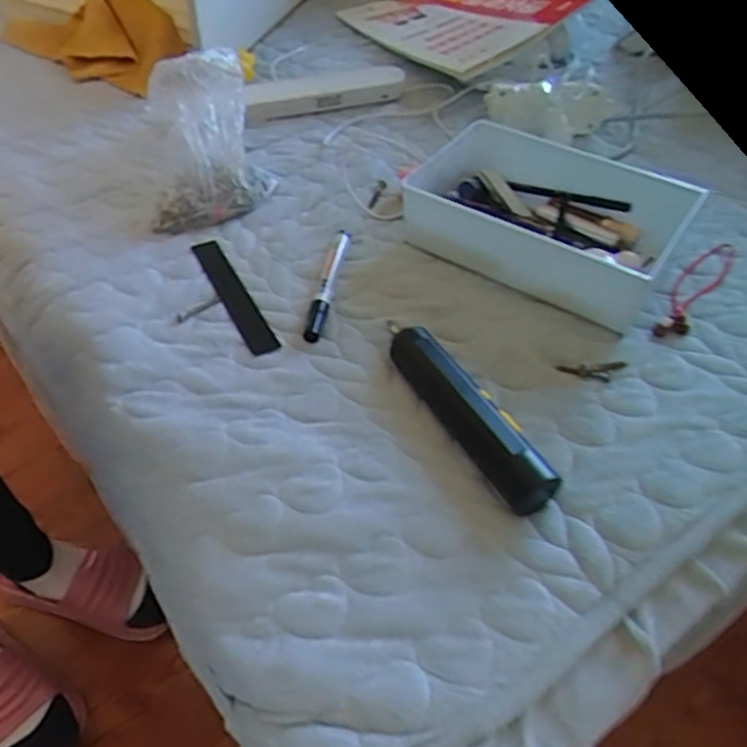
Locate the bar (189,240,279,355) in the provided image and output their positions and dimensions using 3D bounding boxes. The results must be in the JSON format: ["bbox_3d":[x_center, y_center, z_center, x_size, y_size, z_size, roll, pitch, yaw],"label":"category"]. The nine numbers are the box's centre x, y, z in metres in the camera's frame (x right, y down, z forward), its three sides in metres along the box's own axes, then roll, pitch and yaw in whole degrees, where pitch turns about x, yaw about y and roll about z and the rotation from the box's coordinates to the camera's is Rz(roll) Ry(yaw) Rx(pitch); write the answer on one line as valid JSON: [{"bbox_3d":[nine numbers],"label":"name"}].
[{"bbox_3d":[-0.119,-0.067,0.540,0.025,0.008,0.155,-23,53,-19],"label":"bar"}]

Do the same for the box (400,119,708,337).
[{"bbox_3d":[0.155,-0.153,0.582,0.238,0.063,0.179,26,53,20],"label":"box"}]

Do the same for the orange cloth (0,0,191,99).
[{"bbox_3d":[-0.340,-0.418,0.780,0.214,0.065,0.138,27,59,21],"label":"orange cloth"}]

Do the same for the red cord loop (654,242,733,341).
[{"bbox_3d":[0.280,-0.075,0.552,0.033,0.007,0.158,32,56,24],"label":"red cord loop"}]

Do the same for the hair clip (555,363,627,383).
[{"bbox_3d":[0.166,-0.001,0.479,0.051,0.005,0.017,1,49,0],"label":"hair clip"}]

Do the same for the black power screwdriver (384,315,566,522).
[{"bbox_3d":[0.061,0.023,0.441,0.032,0.032,0.167,-22,53,-19],"label":"black power screwdriver"}]

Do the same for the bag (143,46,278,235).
[{"bbox_3d":[-0.171,-0.235,0.620,0.121,0.085,0.181,-12,51,-11],"label":"bag"}]

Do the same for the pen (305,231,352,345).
[{"bbox_3d":[-0.039,-0.077,0.535,0.015,0.015,0.129,7,49,5],"label":"pen"}]

